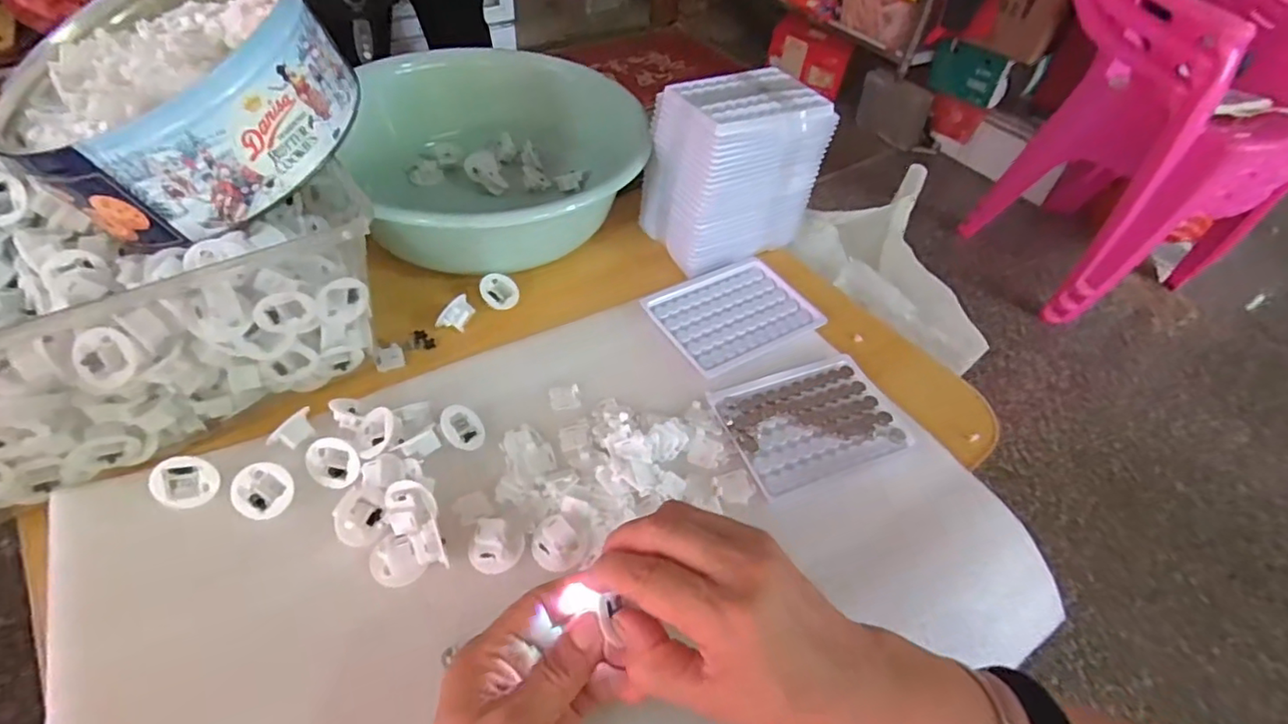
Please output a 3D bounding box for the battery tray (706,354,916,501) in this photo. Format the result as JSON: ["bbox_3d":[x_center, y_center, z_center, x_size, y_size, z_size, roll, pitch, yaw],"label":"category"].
[{"bbox_3d":[0.121,0.042,0.434,0.127,0.008,0.092,-15,53,-18],"label":"battery tray"}]

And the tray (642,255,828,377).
[{"bbox_3d":[0.075,-0.043,0.508,0.130,0.009,0.104,-24,56,-24],"label":"tray"}]

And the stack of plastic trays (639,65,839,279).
[{"bbox_3d":[0.081,-0.177,0.543,0.135,0.131,0.095,-20,54,-22],"label":"stack of plastic trays"}]

